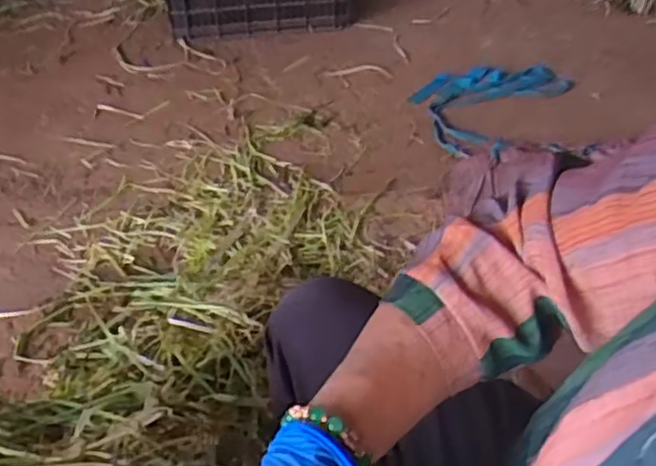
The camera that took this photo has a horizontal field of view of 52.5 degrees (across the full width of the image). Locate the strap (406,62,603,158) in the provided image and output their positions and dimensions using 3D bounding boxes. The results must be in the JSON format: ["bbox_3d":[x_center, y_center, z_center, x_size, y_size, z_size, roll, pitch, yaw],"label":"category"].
[{"bbox_3d":[0.388,-0.301,1.532,0.385,0.029,0.445,7,44,8],"label":"strap"}]

